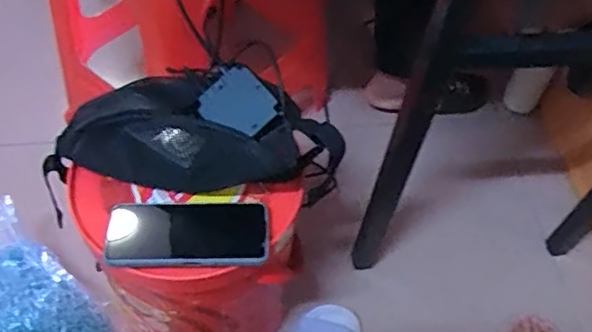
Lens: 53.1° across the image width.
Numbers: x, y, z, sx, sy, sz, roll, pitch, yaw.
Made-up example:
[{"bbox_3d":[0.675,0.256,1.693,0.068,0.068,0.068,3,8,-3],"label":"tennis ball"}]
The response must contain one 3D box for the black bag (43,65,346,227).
[{"bbox_3d":[-0.126,-0.039,0.677,0.319,0.084,0.177,-4,56,-6],"label":"black bag"}]

